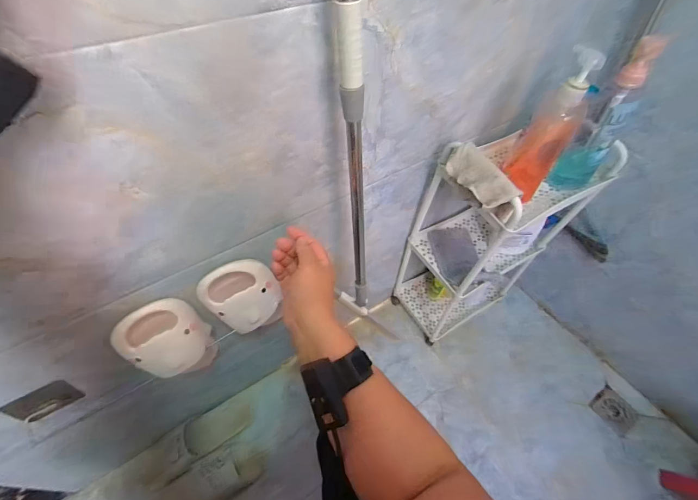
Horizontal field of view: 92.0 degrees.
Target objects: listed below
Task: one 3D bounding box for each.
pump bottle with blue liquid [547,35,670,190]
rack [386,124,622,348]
[{"bbox_3d":[0.442,-0.216,0.591,0.072,0.267,0.063,37,59,24],"label":"pump bottle with blue liquid"},{"bbox_3d":[0.334,-0.018,0.870,0.349,0.584,0.235,-26,58,-21],"label":"rack"}]

